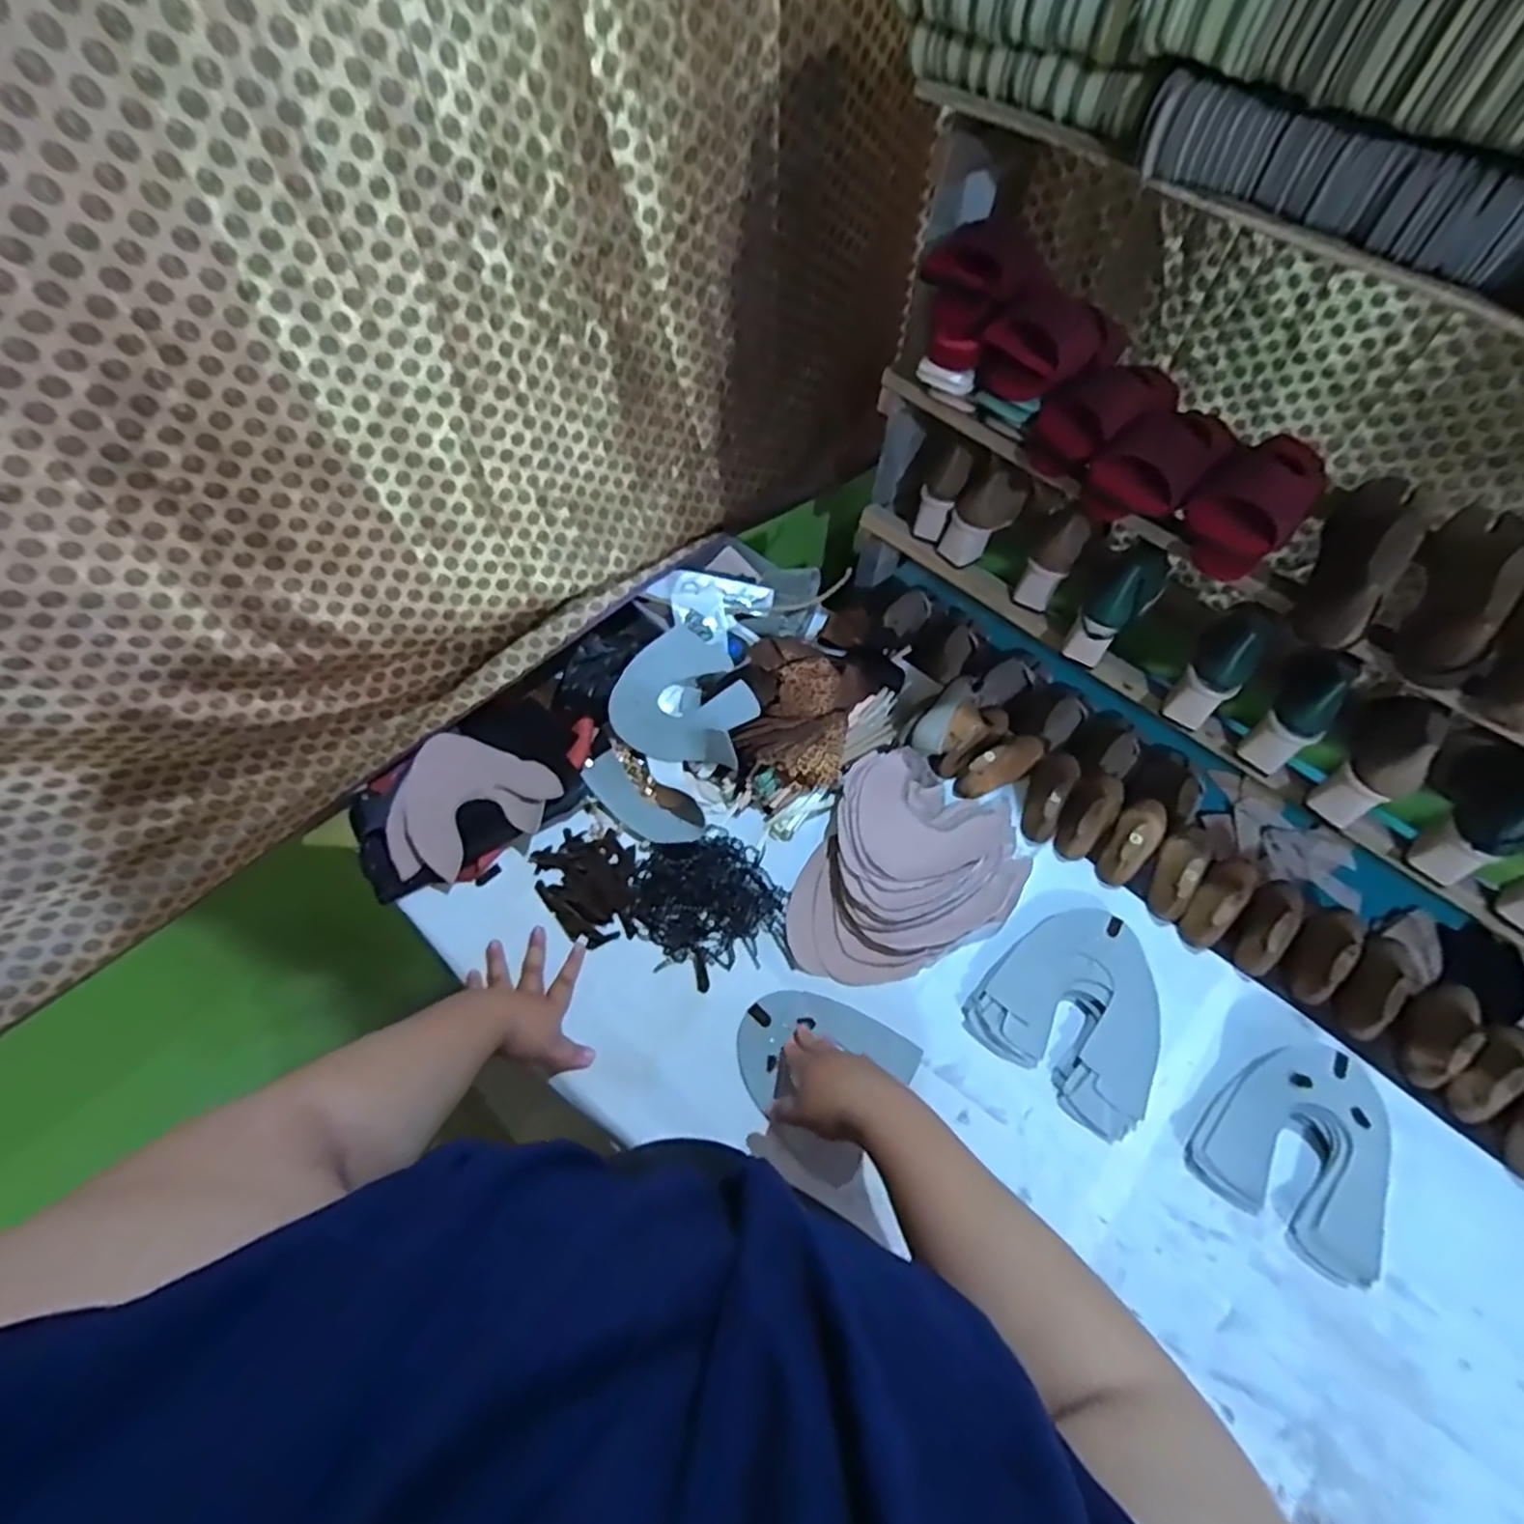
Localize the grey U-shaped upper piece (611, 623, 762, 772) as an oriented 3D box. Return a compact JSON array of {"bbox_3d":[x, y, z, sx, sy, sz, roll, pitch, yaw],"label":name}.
[{"bbox_3d":[-0.086,-0.082,0.909,0.170,0.075,0.174,16,56,8],"label":"grey U-shaped upper piece"}]

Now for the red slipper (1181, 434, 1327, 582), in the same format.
[{"bbox_3d":[0.509,-0.269,0.721,0.092,0.068,0.219,40,62,22],"label":"red slipper"}]

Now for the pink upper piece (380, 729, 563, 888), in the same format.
[{"bbox_3d":[-0.329,0.056,0.816,0.165,0.045,0.179,10,56,3],"label":"pink upper piece"}]

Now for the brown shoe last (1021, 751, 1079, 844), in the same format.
[{"bbox_3d":[0.361,0.030,0.882,0.050,0.042,0.139,27,59,14],"label":"brown shoe last"}]

